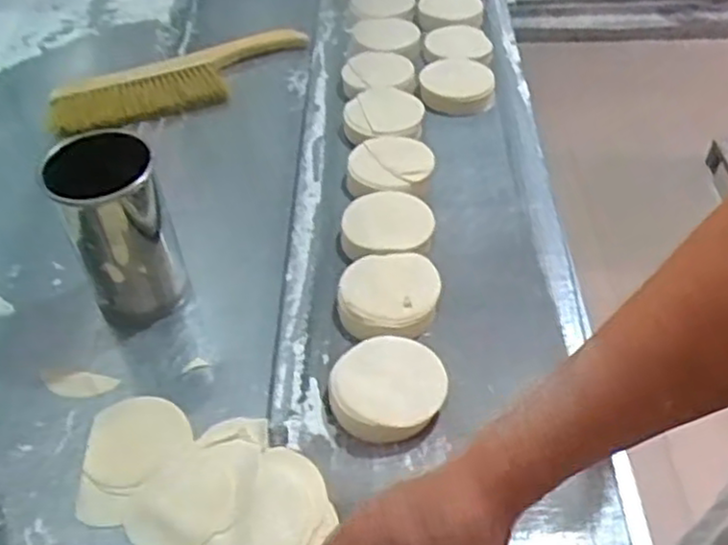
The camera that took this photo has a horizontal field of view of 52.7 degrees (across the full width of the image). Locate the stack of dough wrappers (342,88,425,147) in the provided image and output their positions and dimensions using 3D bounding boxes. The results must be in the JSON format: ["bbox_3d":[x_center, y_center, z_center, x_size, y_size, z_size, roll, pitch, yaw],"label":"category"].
[{"bbox_3d":[0.023,-0.174,0.827,0.088,0.022,0.091,-5,48,-1],"label":"stack of dough wrappers"}]

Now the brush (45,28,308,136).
[{"bbox_3d":[-0.222,-0.250,0.931,0.347,0.030,0.109,-24,51,-17],"label":"brush"}]

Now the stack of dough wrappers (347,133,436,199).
[{"bbox_3d":[0.028,-0.111,0.771,0.090,0.028,0.083,-6,48,-1],"label":"stack of dough wrappers"}]

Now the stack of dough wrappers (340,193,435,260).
[{"bbox_3d":[0.022,-0.045,0.716,0.091,0.032,0.078,-8,47,-5],"label":"stack of dough wrappers"}]

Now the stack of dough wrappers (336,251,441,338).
[{"bbox_3d":[0.022,0.021,0.652,0.089,0.029,0.092,-5,48,-1],"label":"stack of dough wrappers"}]

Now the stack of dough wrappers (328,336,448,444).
[{"bbox_3d":[0.019,0.089,0.586,0.088,0.036,0.085,-5,48,-1],"label":"stack of dough wrappers"}]

